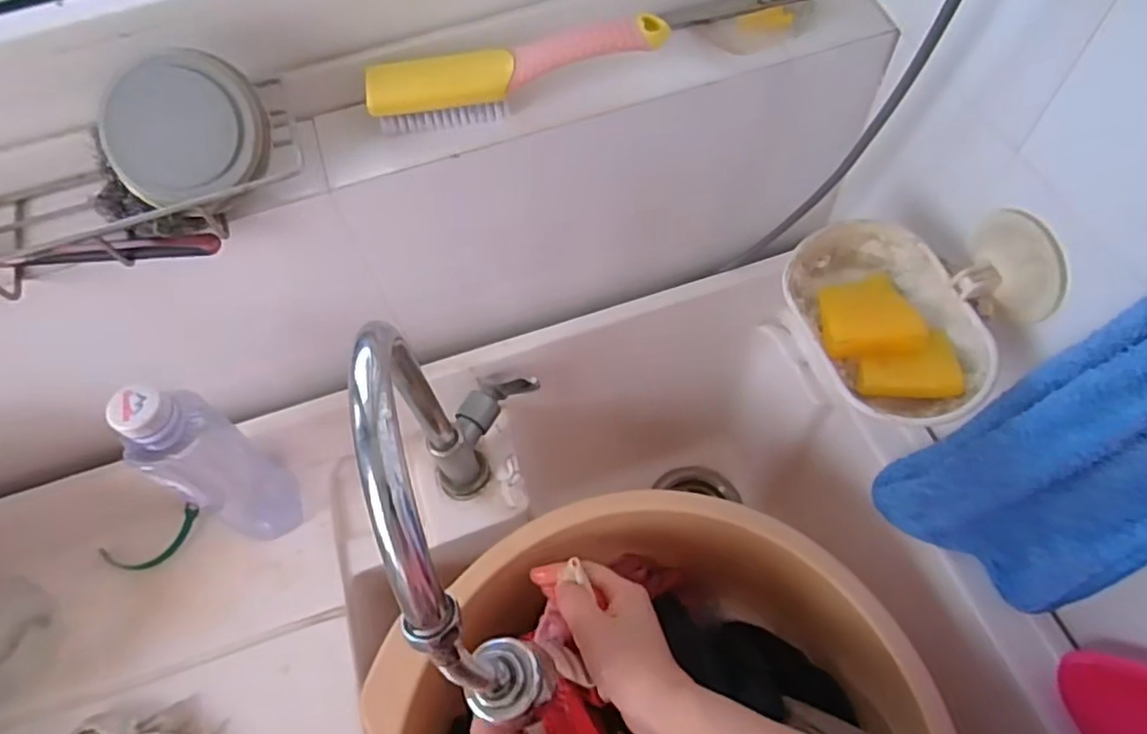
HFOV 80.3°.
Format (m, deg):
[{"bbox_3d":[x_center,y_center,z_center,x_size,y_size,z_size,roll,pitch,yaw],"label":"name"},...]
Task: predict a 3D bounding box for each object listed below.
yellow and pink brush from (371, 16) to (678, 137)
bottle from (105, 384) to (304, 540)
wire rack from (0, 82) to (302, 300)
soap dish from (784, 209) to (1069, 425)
[{"bbox_3d":[-0.033,-0.173,0.407,0.175,0.039,0.029,-10,60,-2],"label":"yellow and pink brush"},{"bbox_3d":[-0.247,0.069,0.468,0.046,0.170,0.057,29,66,18],"label":"bottle"},{"bbox_3d":[-0.294,-0.090,0.372,0.286,0.061,0.082,-16,61,-5],"label":"wire rack"},{"bbox_3d":[0.206,-0.043,0.404,0.134,0.057,0.138,-19,61,-7],"label":"soap dish"}]

